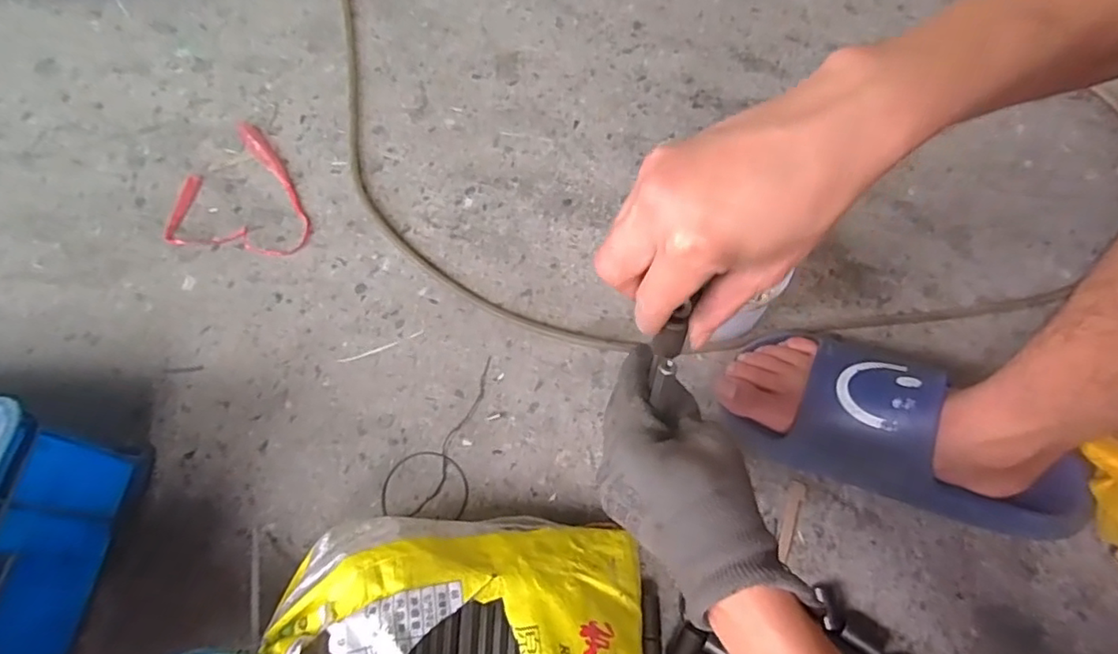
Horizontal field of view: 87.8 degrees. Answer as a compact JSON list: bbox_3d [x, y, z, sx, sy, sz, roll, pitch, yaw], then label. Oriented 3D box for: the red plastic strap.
[{"bbox_3d":[-0.362,-0.134,0.633,0.140,0.014,0.184,-28,69,-10],"label":"red plastic strap"}]

